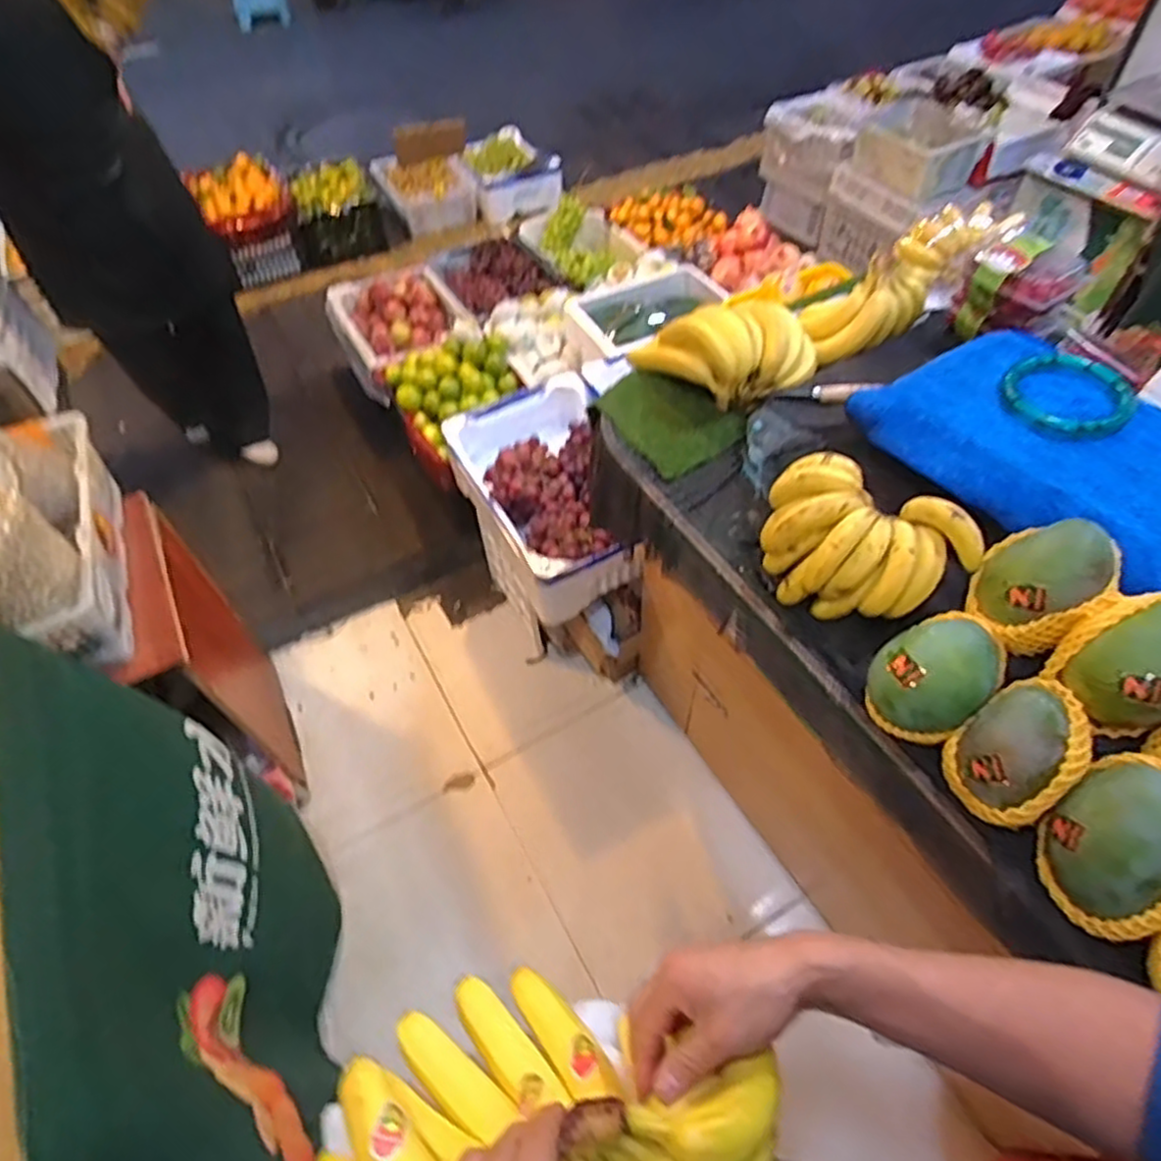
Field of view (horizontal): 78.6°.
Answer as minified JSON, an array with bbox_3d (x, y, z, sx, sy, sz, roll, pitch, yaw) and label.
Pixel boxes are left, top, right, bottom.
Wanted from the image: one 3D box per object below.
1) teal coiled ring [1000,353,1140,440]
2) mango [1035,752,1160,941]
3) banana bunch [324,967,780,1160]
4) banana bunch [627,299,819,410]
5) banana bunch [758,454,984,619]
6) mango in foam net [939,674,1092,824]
[{"bbox_3d":[0.576,-0.222,0.836,0.137,0.019,0.139,-2,53,2],"label":"teal coiled ring"},{"bbox_3d":[0.482,0.234,0.632,0.126,0.100,0.110,-36,59,-21],"label":"mango"},{"bbox_3d":[-0.019,0.347,0.476,0.283,0.124,0.168,-16,54,-8],"label":"banana bunch"},{"bbox_3d":[0.211,-0.351,1.055,0.150,0.124,0.243,-37,60,-22],"label":"banana bunch"},{"bbox_3d":[0.314,-0.034,0.822,0.232,0.125,0.130,31,61,24],"label":"banana bunch"},{"bbox_3d":[0.423,0.165,0.685,0.114,0.086,0.099,-31,58,-18],"label":"mango in foam net"}]

